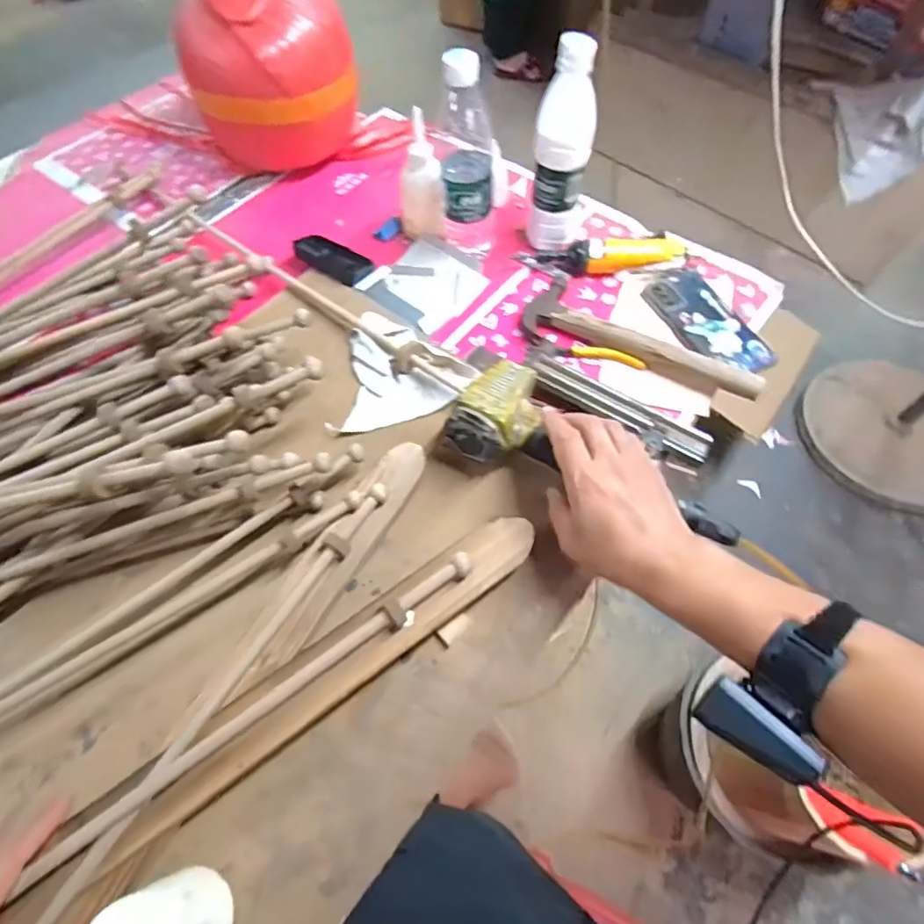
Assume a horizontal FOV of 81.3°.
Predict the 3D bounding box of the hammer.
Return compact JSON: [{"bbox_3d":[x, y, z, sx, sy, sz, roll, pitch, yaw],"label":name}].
[{"bbox_3d":[0.211,-0.158,0.627,0.273,0.034,0.110,22,63,13],"label":"hammer"}]

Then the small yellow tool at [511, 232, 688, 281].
[{"bbox_3d":[0.175,-0.262,0.680,0.206,0.038,0.050,-1,60,1],"label":"small yellow tool"}]

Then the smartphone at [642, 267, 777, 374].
[{"bbox_3d":[0.290,-0.166,0.634,0.073,0.016,0.166,-32,66,-4],"label":"smartphone"}]

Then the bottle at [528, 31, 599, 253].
[{"bbox_3d":[0.117,-0.356,0.625,0.062,0.227,0.055,8,61,6],"label":"bottle"}]

